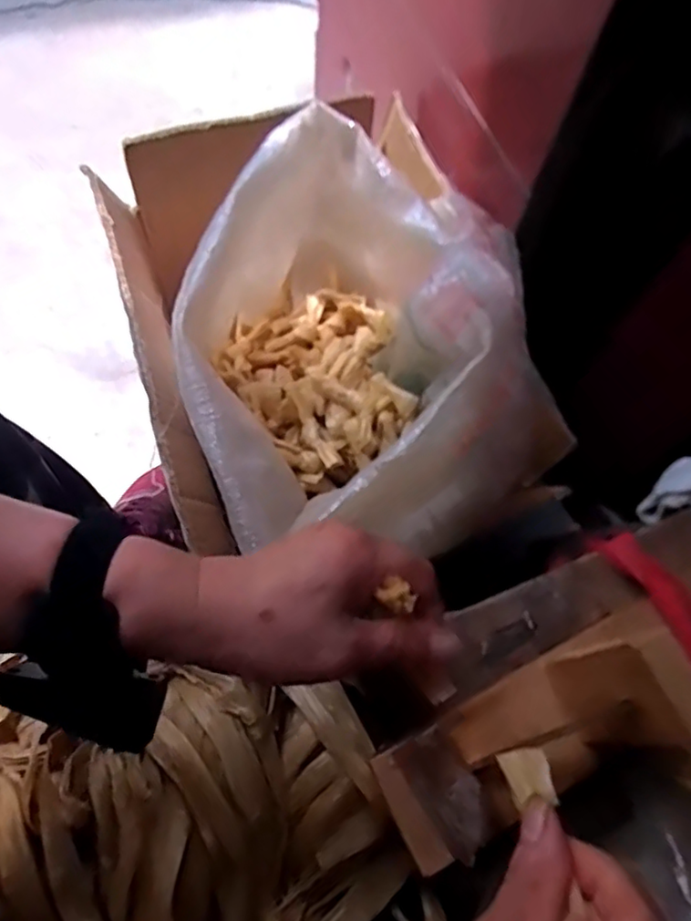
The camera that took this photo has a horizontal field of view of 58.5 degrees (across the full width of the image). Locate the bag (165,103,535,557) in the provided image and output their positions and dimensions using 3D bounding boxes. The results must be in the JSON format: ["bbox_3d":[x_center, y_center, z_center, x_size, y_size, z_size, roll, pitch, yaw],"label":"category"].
[{"bbox_3d":[0.006,-0.092,0.498,0.235,0.208,0.382,-1,68,-4],"label":"bag"}]

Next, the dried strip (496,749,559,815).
[{"bbox_3d":[0.078,0.136,0.265,0.020,0.006,0.024,-27,44,15],"label":"dried strip"}]

